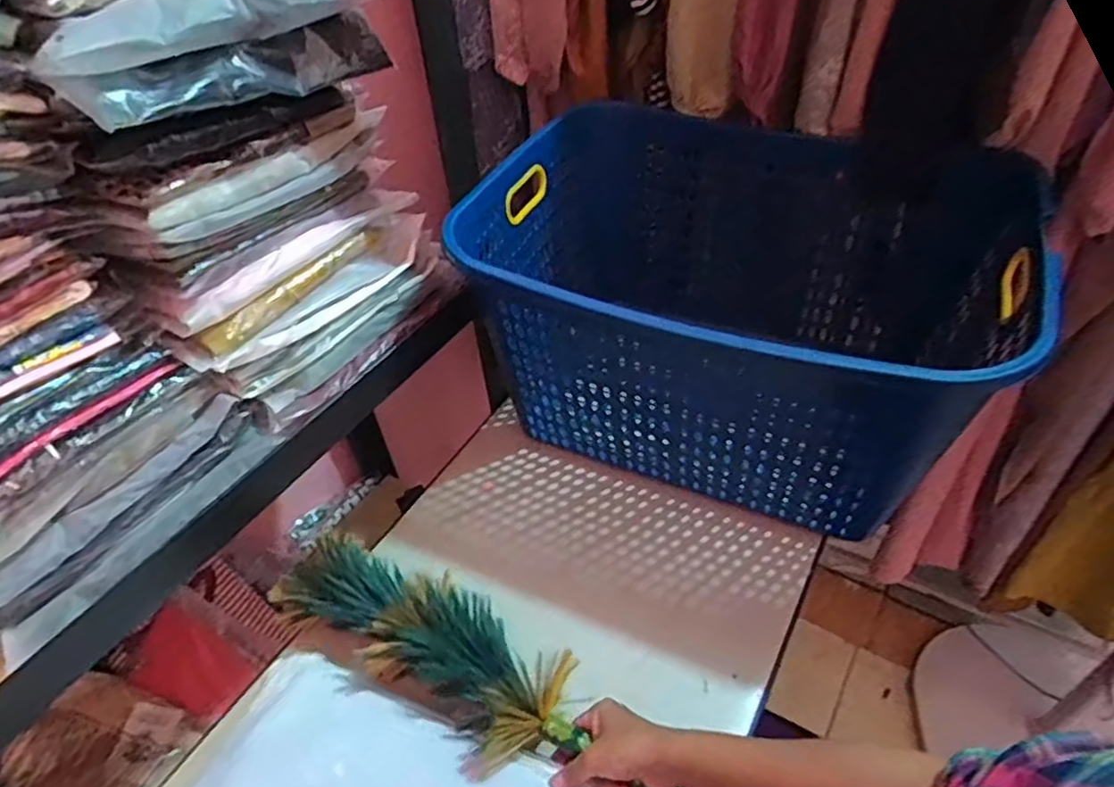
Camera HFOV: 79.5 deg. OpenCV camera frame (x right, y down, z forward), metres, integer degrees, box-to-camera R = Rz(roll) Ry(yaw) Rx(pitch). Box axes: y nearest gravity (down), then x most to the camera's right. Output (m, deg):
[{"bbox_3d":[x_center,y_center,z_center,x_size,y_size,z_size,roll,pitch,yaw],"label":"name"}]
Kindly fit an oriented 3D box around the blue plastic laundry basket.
[{"bbox_3d":[0.202,-0.106,0.789,0.528,0.300,0.420,18,49,22],"label":"blue plastic laundry basket"}]

